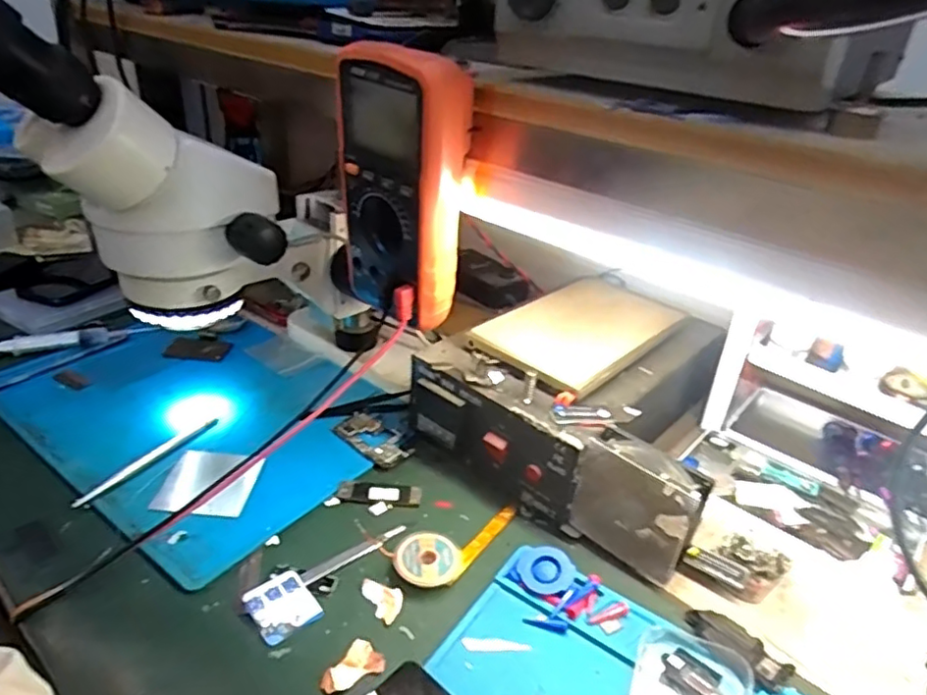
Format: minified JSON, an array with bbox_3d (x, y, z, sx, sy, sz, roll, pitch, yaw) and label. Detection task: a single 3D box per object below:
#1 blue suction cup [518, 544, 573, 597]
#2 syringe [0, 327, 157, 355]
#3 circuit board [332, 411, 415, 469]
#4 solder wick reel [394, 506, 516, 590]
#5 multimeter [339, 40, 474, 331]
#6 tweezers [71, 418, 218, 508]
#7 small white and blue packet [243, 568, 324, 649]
[{"bbox_3d":[0.056,0.151,0.422,0.034,0.004,0.036,-8,42,7],"label":"blue suction cup"},{"bbox_3d":[-0.409,-0.007,0.641,0.160,0.017,0.024,-7,32,-17],"label":"syringe"},{"bbox_3d":[-0.079,0.079,0.542,0.075,0.004,0.038,28,39,35],"label":"circuit board"},{"bbox_3d":[0.000,0.139,0.447,0.105,0.012,0.042,-20,38,-34],"label":"solder wick reel"},{"bbox_3d":[-0.043,-0.107,0.426,0.092,0.176,0.047,28,38,36],"label":"multimeter"},{"bbox_3d":[-0.252,0.089,0.501,0.011,0.008,0.127,19,34,24],"label":"tweezers"},{"bbox_3d":[-0.116,0.165,0.398,0.038,0.006,0.041,-22,39,-35],"label":"small white and blue packet"}]

